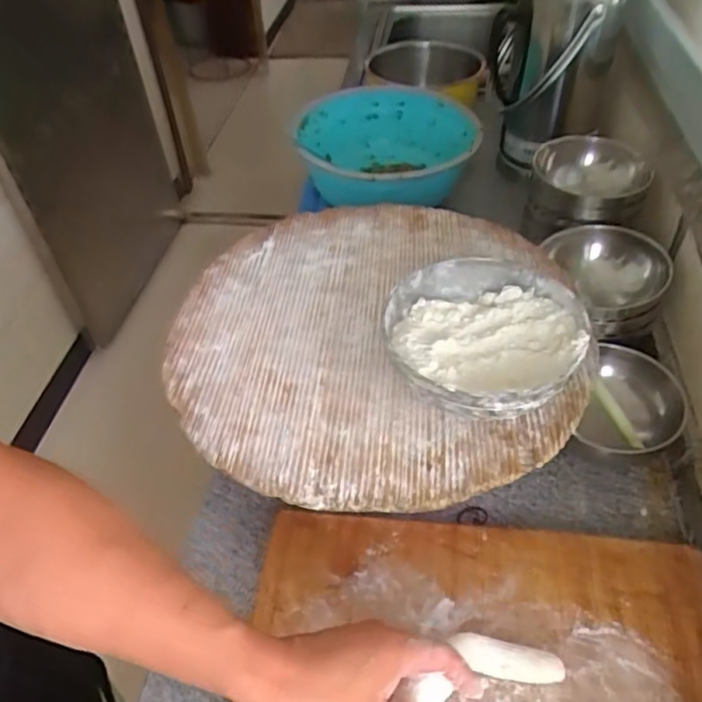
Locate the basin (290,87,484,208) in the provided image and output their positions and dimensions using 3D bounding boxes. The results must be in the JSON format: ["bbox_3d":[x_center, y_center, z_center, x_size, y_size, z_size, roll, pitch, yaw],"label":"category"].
[{"bbox_3d":[0.052,-0.330,0.982,0.300,0.137,0.300,-2,46,2],"label":"basin"}]

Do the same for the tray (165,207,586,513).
[{"bbox_3d":[0.018,-0.026,0.612,0.387,0.022,0.400,-2,46,2],"label":"tray"}]

